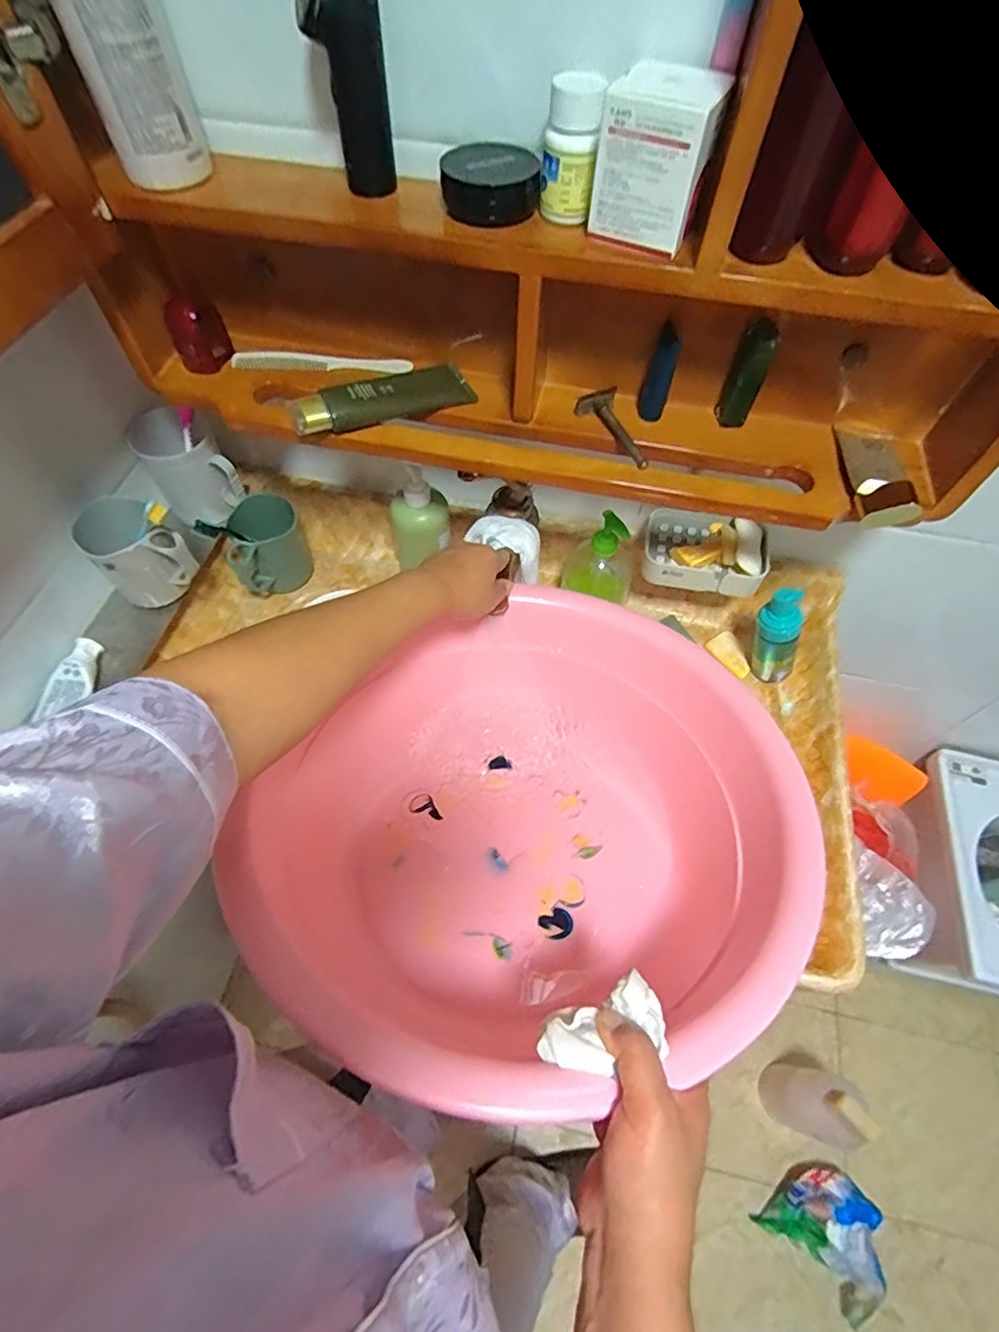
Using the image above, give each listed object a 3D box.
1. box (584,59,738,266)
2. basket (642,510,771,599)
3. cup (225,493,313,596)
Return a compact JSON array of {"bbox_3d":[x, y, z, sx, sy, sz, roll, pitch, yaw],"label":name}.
[{"bbox_3d":[0.103,-0.335,0.384,0.070,0.083,0.048,20,62,10],"label":"box"},{"bbox_3d":[0.241,-0.137,0.678,0.138,0.045,0.091,14,61,7],"label":"basket"},{"bbox_3d":[-0.305,-0.159,0.753,0.105,0.088,0.078,-18,62,-11],"label":"cup"}]

